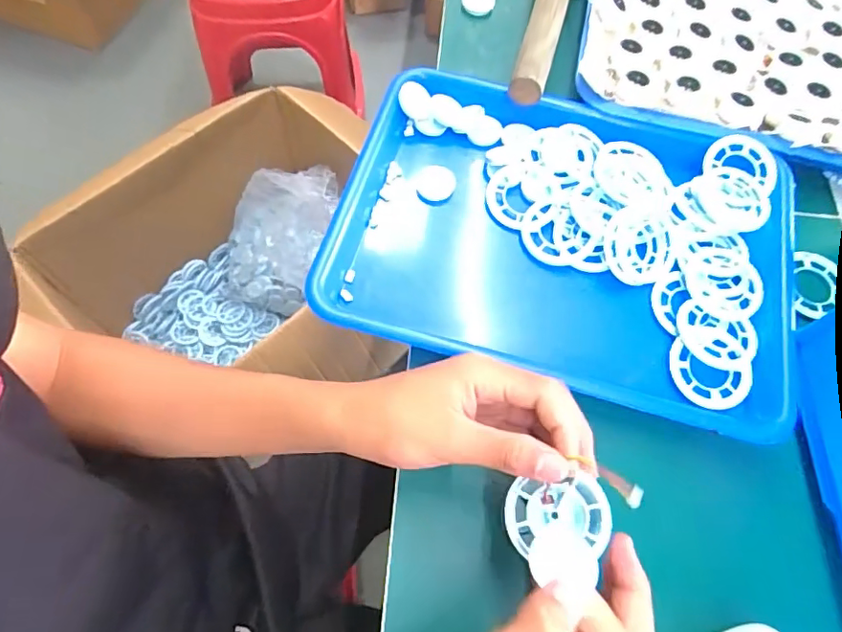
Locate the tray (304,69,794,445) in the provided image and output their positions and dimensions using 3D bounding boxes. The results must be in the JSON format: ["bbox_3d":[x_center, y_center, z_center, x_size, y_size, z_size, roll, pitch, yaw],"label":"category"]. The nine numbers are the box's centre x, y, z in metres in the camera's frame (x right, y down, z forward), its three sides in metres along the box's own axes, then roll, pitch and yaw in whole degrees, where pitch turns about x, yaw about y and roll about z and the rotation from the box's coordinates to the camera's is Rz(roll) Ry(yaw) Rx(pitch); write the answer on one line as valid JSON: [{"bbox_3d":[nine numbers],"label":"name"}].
[{"bbox_3d":[0.108,-0.059,0.411,0.335,0.031,0.241,15,65,4],"label":"tray"}]

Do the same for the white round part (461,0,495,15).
[{"bbox_3d":[0.058,-0.316,0.536,0.033,0.006,0.032,6,65,0],"label":"white round part"}]

